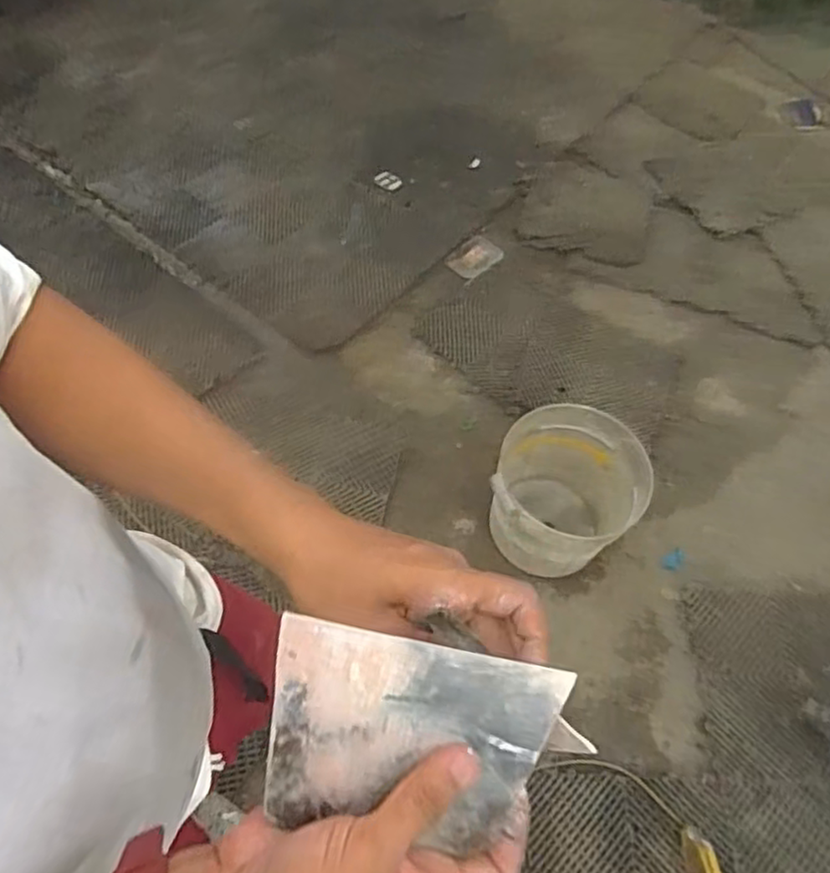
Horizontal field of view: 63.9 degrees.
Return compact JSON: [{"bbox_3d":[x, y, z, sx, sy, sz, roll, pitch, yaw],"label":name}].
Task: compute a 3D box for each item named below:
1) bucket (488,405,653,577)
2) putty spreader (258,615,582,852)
[{"bbox_3d":[0.330,0.160,1.527,0.316,0.320,0.368,27,61,12],"label":"bucket"},{"bbox_3d":[-0.003,0.144,0.316,0.138,0.006,0.093,16,92,-12],"label":"putty spreader"}]

